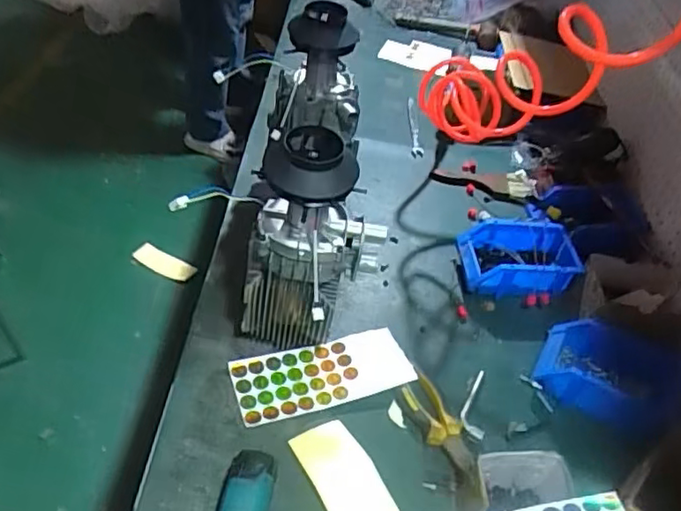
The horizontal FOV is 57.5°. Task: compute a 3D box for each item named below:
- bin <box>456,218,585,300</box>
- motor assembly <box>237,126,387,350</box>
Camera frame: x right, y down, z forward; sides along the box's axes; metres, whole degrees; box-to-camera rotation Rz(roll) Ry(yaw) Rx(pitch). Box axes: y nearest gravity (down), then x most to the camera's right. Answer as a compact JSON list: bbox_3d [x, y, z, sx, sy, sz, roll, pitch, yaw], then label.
[{"bbox_3d":[0.293,0.006,1.036,0.181,0.064,0.134,7,45,-5],"label":"bin"},{"bbox_3d":[-0.042,0.009,0.790,0.141,0.324,0.115,27,47,16],"label":"motor assembly"}]

